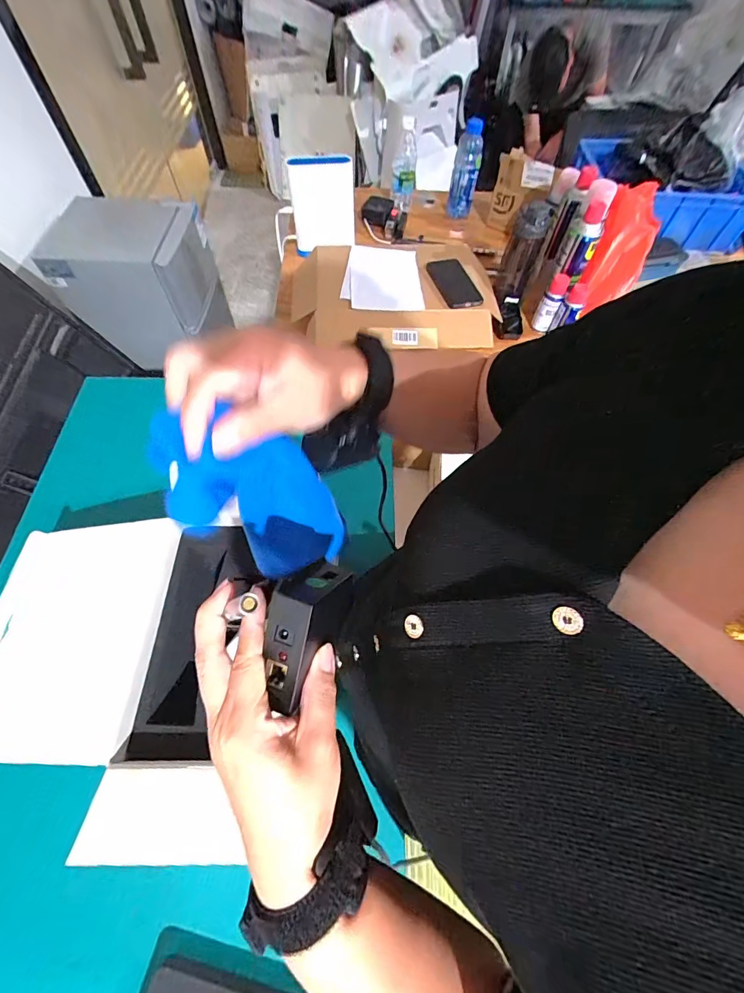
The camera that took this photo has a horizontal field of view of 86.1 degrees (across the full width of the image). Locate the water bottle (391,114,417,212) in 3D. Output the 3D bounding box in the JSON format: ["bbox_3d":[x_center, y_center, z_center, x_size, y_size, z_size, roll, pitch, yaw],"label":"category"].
[{"bbox_3d":[0.082,-0.849,1.021,0.059,0.186,0.061,5,62,2],"label":"water bottle"}]

